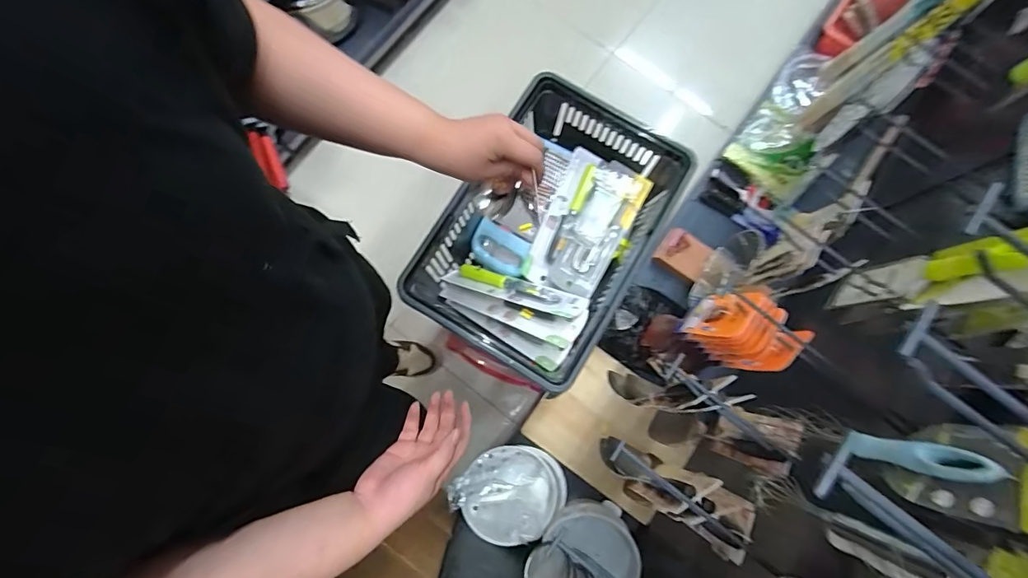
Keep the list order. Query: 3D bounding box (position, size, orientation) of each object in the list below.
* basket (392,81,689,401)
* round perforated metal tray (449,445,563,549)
[{"bbox_3d":[0.059,-0.096,0.835,0.320,0.188,0.464,32,80,5],"label":"basket"},{"bbox_3d":[-0.005,0.480,1.102,0.231,0.110,0.217,0,79,-1],"label":"round perforated metal tray"}]

